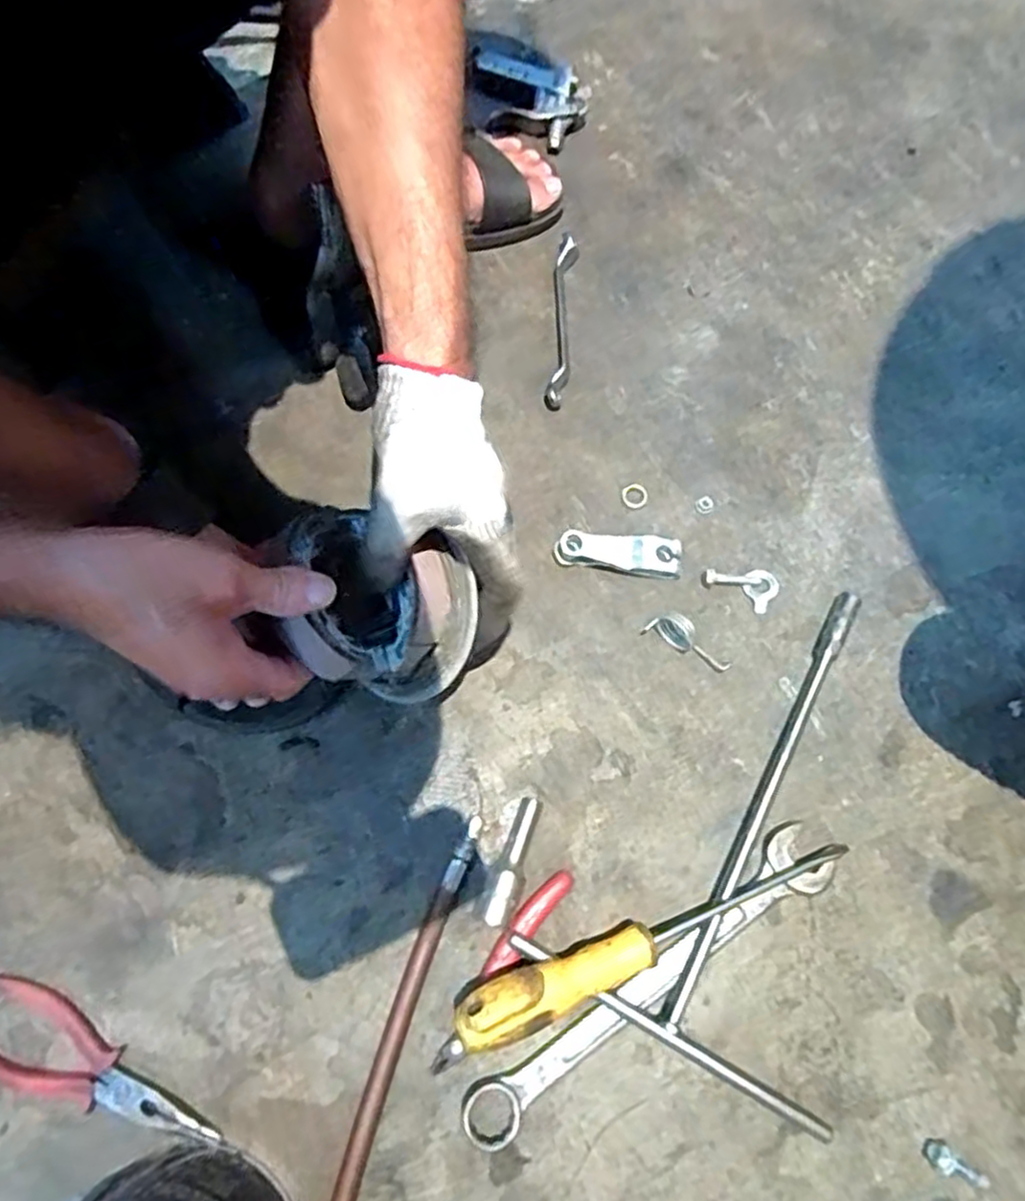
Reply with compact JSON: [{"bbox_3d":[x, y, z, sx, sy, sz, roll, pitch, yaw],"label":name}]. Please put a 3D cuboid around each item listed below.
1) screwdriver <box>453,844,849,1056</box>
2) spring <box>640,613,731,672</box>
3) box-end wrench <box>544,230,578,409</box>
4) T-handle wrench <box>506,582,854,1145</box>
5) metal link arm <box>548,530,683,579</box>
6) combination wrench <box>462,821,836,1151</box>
[{"bbox_3d":[0.086,0.189,0.409,0.248,0.025,0.030,-15,72,-21],"label":"screwdriver"},{"bbox_3d":[0.118,0.026,0.478,0.060,0.026,0.014,30,73,8],"label":"spring"},{"bbox_3d":[0.039,-0.218,0.561,0.017,0.013,0.155,5,71,0],"label":"box-end wrench"},{"bbox_3d":[0.159,0.124,0.449,0.194,0.020,0.302,29,73,8],"label":"T-handle wrench"},{"bbox_3d":[0.073,-0.031,0.502,0.086,0.018,0.026,5,71,0],"label":"metal link arm"},{"bbox_3d":[0.081,0.216,0.417,0.254,0.014,0.040,-31,75,-11],"label":"combination wrench"}]

